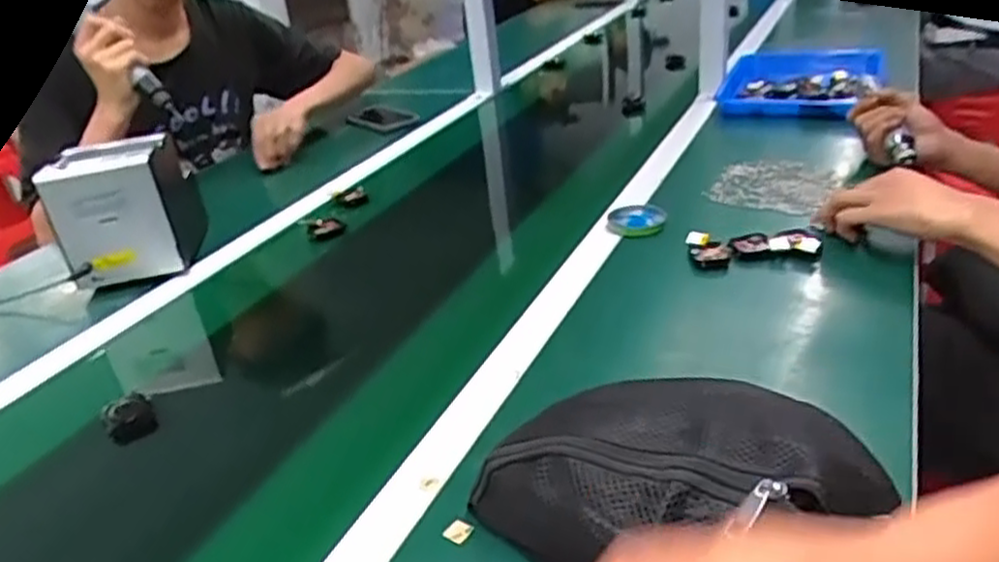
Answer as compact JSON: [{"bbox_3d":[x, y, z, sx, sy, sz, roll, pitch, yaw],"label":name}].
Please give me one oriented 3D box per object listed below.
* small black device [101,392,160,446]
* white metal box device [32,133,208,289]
[{"bbox_3d":[-0.328,0.122,0.673,0.039,0.025,0.044,-23,32,-30],"label":"small black device"},{"bbox_3d":[-0.456,-0.088,0.938,0.125,0.151,0.150,-10,28,-5],"label":"white metal box device"}]

